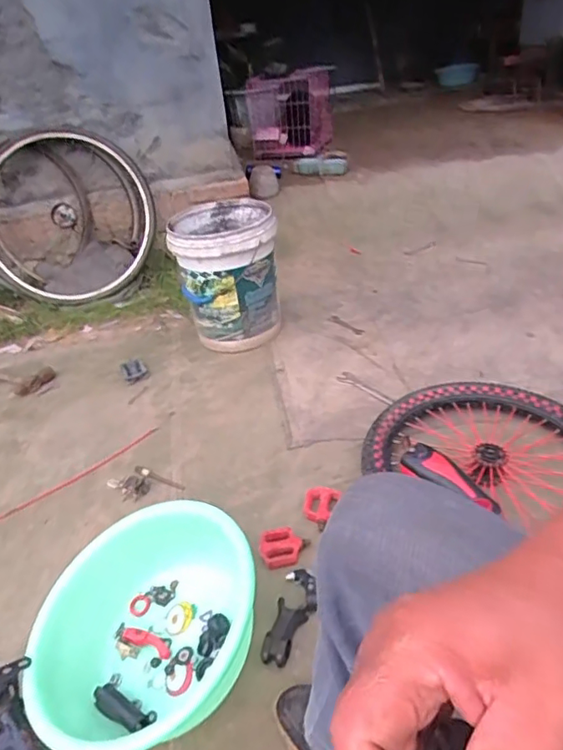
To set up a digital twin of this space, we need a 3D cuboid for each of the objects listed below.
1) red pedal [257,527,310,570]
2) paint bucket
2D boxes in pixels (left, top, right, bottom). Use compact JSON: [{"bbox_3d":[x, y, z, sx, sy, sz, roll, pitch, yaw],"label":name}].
[{"bbox_3d":[0.005,0.312,0.988,0.086,0.021,0.075,-12,34,-9],"label":"red pedal"},{"bbox_3d":[-0.158,-0.290,1.615,0.291,0.350,0.304,-9,33,-5],"label":"paint bucket"}]

